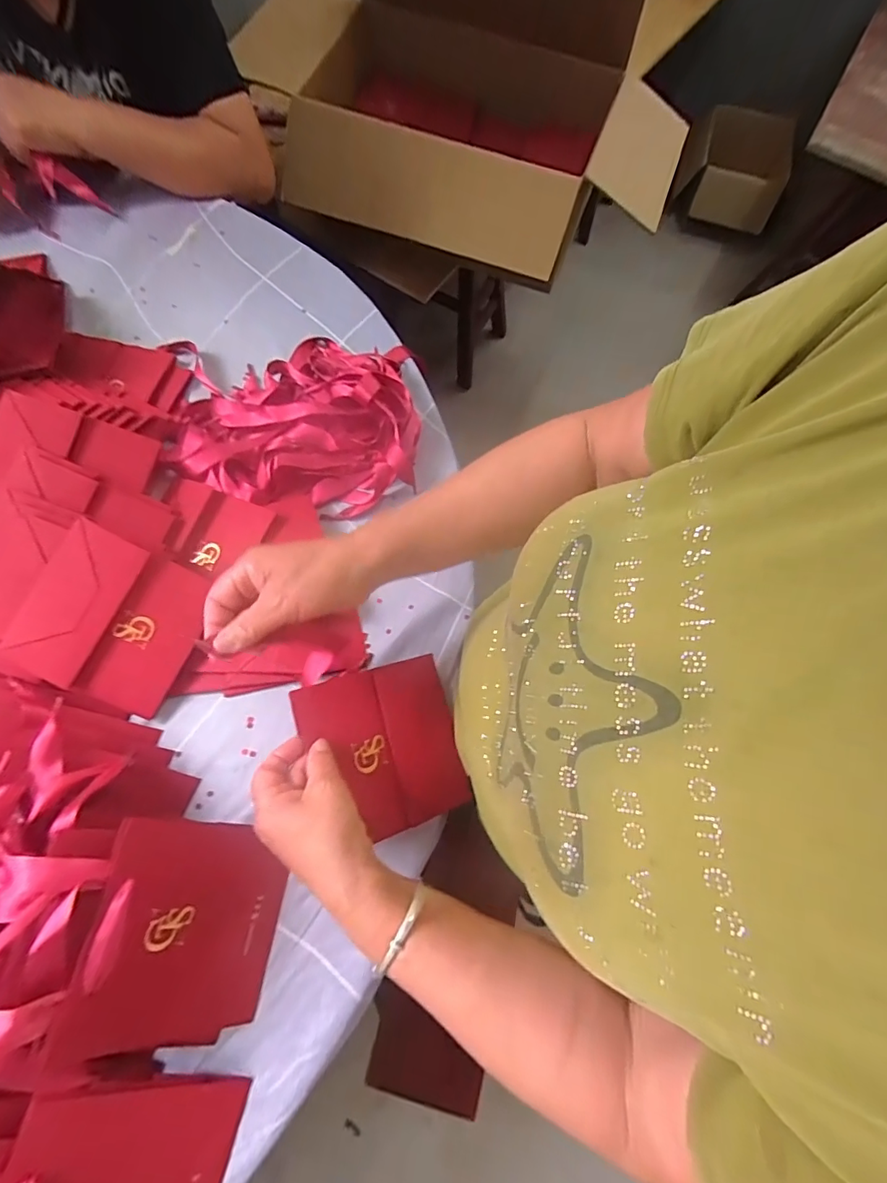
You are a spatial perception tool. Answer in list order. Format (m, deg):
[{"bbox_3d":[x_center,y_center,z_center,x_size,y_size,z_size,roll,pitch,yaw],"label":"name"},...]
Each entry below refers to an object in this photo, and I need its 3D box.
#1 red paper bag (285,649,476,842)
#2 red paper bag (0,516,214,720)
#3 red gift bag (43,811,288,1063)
[{"bbox_3d":[-0.049,0.133,0.416,0.134,0.012,0.135,-12,70,-21],"label":"red paper bag"},{"bbox_3d":[-0.299,0.025,0.438,0.137,0.006,0.137,29,87,-12],"label":"red paper bag"},{"bbox_3d":[-0.195,0.258,0.367,0.134,0.022,0.148,26,64,-40],"label":"red gift bag"}]

